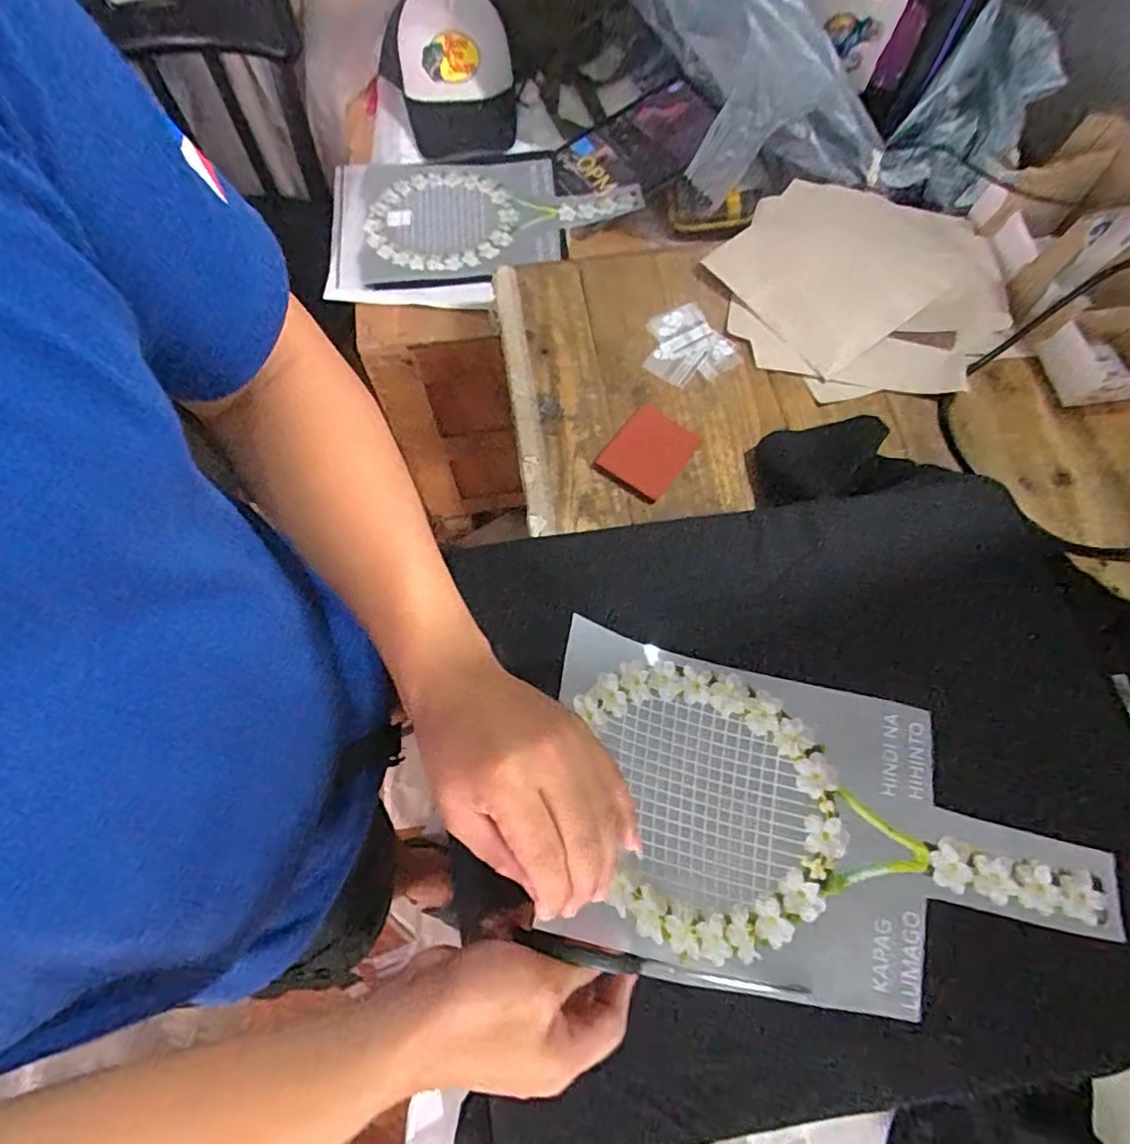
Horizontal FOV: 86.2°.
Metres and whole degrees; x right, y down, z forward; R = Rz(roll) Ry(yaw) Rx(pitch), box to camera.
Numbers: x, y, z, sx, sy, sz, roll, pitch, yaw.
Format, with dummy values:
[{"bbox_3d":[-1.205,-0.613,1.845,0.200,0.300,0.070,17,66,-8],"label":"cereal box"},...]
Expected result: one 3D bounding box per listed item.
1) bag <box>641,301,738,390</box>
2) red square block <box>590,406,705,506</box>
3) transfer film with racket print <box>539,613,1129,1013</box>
[{"bbox_3d":[0.135,-0.254,0.685,0.090,0.012,0.100,-35,76,-12],"label":"bag"},{"bbox_3d":[0.089,-0.128,0.640,0.077,0.011,0.102,33,74,9],"label":"red square block"},{"bbox_3d":[0.167,0.158,0.373,0.360,0.076,0.184,12,69,6],"label":"transfer film with racket print"}]

